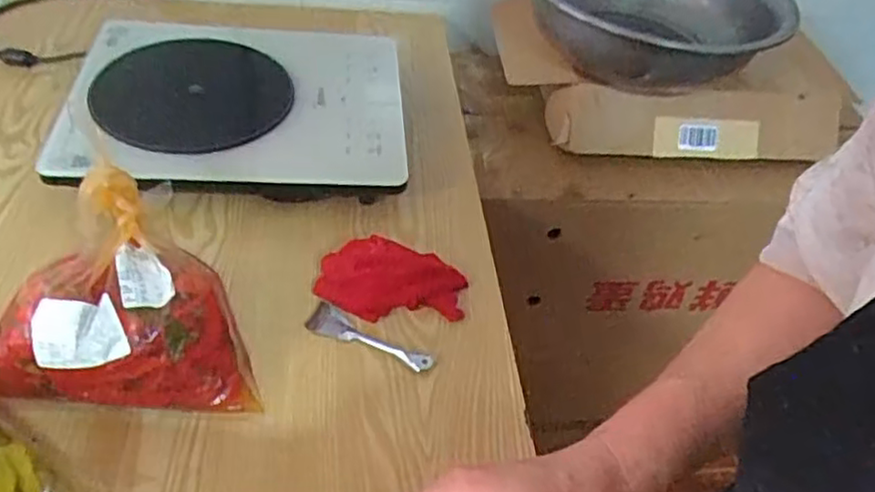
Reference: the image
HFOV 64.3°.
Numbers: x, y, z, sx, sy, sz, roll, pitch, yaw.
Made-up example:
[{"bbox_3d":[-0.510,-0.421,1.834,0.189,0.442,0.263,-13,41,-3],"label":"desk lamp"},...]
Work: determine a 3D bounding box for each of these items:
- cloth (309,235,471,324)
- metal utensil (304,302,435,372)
[{"bbox_3d":[-0.042,0.032,0.662,0.142,0.059,0.062,3,45,-6],"label":"cloth"},{"bbox_3d":[-0.060,0.082,0.616,0.119,0.013,0.024,23,47,14],"label":"metal utensil"}]

